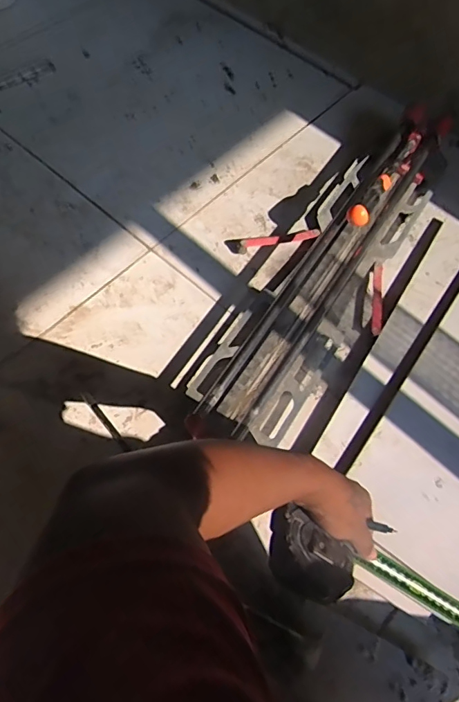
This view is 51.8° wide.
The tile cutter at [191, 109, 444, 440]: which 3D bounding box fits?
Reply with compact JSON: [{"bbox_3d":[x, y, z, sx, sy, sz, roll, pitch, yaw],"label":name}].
[{"bbox_3d":[0.148,-0.154,0.753,0.244,0.125,0.693,24,64,9],"label":"tile cutter"}]

